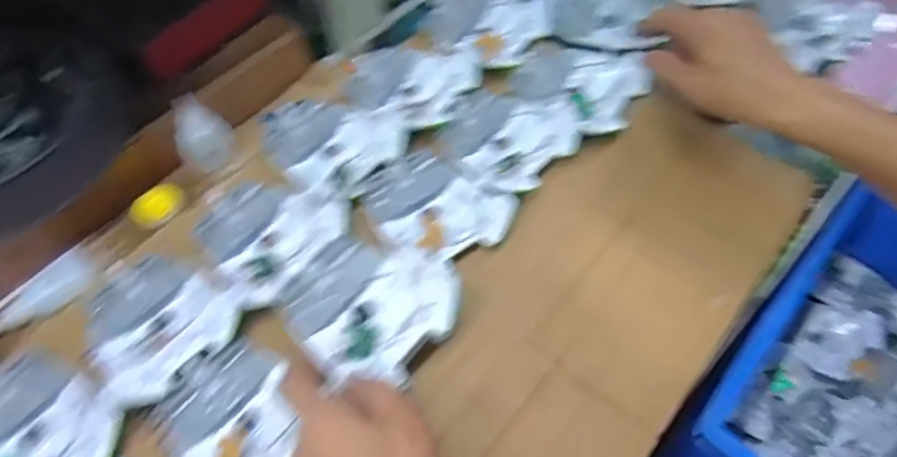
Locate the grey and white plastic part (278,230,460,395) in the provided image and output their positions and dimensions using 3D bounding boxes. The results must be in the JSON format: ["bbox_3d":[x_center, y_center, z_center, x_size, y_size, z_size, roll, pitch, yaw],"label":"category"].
[{"bbox_3d":[-0.051,0.050,0.439,0.108,0.027,0.113,33,66,13],"label":"grey and white plastic part"}]

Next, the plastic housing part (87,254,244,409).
[{"bbox_3d":[-0.210,0.062,0.452,0.097,0.027,0.103,-40,66,-22],"label":"plastic housing part"}]

